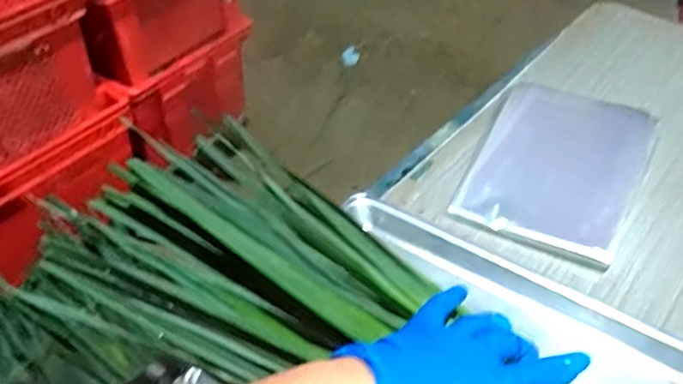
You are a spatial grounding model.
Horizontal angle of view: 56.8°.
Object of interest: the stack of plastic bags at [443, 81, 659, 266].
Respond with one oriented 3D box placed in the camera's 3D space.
[{"bbox_3d":[0.288,-0.042,0.825,0.200,0.011,0.311,19,48,18],"label":"stack of plastic bags"}]

